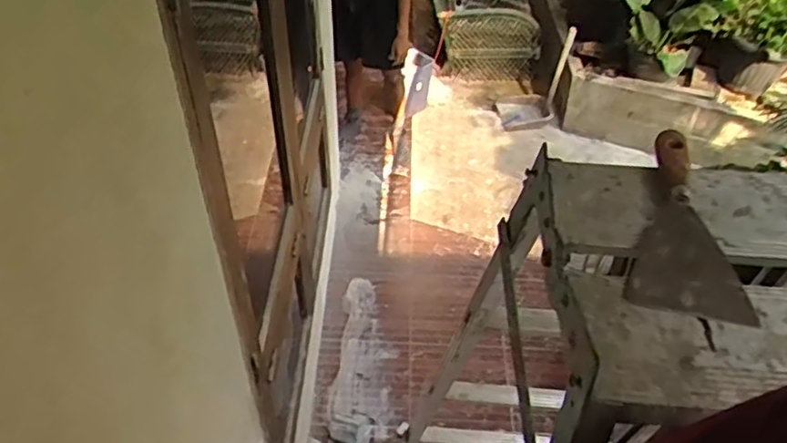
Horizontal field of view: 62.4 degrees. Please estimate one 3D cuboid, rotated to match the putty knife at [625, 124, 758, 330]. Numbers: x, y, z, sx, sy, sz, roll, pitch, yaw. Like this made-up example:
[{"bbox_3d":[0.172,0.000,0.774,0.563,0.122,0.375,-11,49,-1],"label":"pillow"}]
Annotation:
[{"bbox_3d":[0.231,-0.003,0.503,0.082,0.030,0.179,12,43,11],"label":"putty knife"}]

